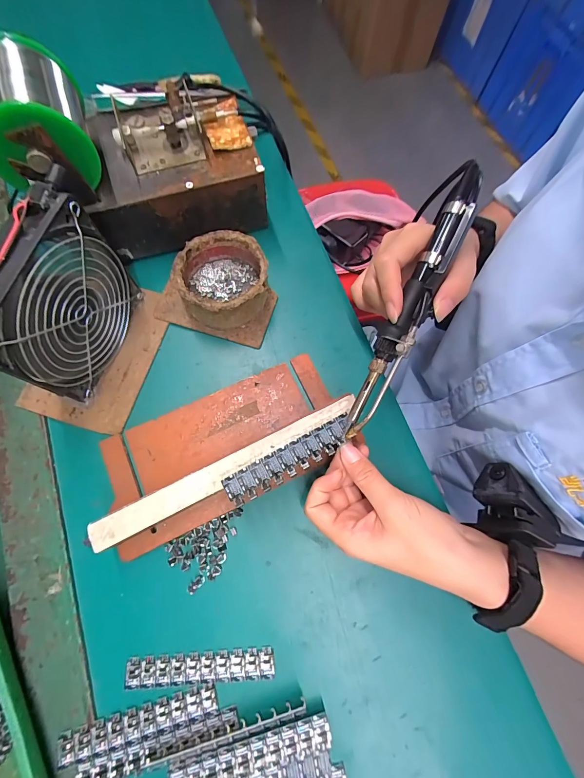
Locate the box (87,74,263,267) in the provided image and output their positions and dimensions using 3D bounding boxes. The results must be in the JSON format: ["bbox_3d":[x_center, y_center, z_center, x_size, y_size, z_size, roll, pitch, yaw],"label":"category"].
[{"bbox_3d":[-0.114,-0.210,0.315,0.154,0.086,0.107,-18,75,-6],"label":"box"}]

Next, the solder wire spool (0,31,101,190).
[{"bbox_3d":[-0.190,-0.200,0.246,0.071,0.072,0.090,-22,75,-9],"label":"solder wire spool"}]

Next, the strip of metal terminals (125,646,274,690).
[{"bbox_3d":[-0.068,0.207,0.239,0.107,0.004,0.019,-3,74,-2],"label":"strip of metal terminals"}]

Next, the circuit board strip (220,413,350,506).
[{"bbox_3d":[-0.001,0.053,0.245,0.105,0.004,0.024,-29,77,-9],"label":"circuit board strip"}]

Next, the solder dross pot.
[{"bbox_3d":[-0.065,-0.102,0.309,0.081,0.043,0.082,0,74,-1],"label":"solder dross pot"}]

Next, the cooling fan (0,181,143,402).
[{"bbox_3d":[-0.170,-0.059,0.248,0.024,0.128,0.117,17,75,4],"label":"cooling fan"}]

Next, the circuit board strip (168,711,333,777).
[{"bbox_3d":[-0.028,0.250,0.223,0.110,0.008,0.021,-12,75,-5],"label":"circuit board strip"}]

